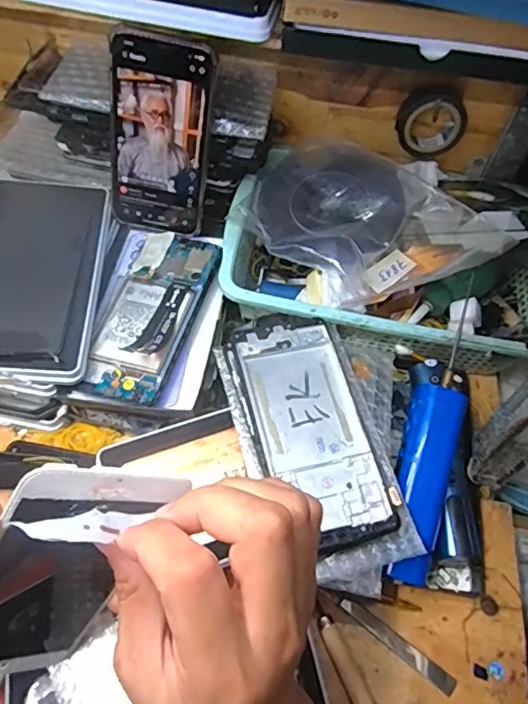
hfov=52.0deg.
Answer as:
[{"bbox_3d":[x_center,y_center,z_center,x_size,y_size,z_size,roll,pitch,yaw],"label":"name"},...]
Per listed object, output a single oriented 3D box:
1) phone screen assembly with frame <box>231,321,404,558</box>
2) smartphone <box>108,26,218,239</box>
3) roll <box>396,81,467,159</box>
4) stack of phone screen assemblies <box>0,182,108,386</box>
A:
[{"bbox_3d":[0.032,0.047,0.362,0.075,0.010,0.159,-12,62,-12],"label":"phone screen assembly with frame"},{"bbox_3d":[-0.082,-0.165,0.429,0.072,0.151,0.007,10,41,-4],"label":"smartphone"},{"bbox_3d":[0.143,-0.197,0.469,0.056,0.061,0.026,4,57,-1],"label":"roll"},{"bbox_3d":[-0.187,-0.063,0.425,0.110,0.019,0.183,4,61,-7],"label":"stack of phone screen assemblies"}]

